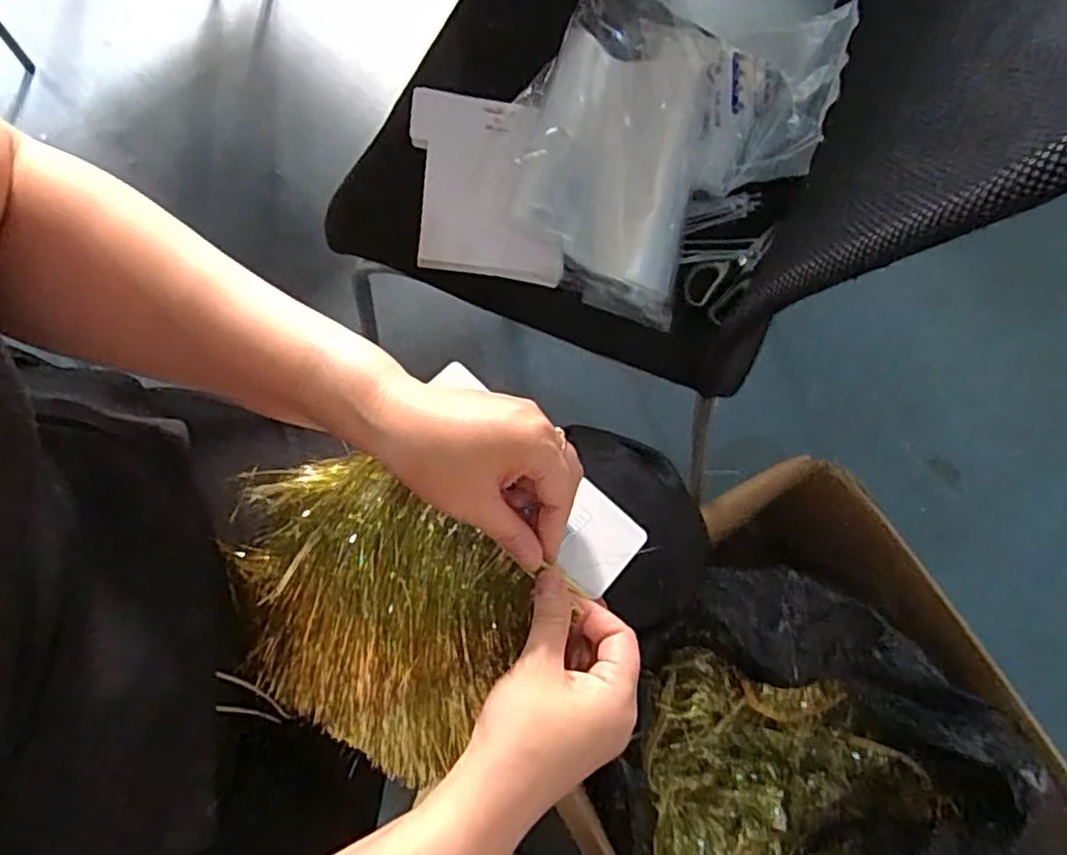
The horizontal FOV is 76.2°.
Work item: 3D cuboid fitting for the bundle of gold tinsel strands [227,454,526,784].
[{"bbox_3d":[-0.101,0.109,0.401,0.175,0.016,0.150,33,98,3],"label":"bundle of gold tinsel strands"}]

